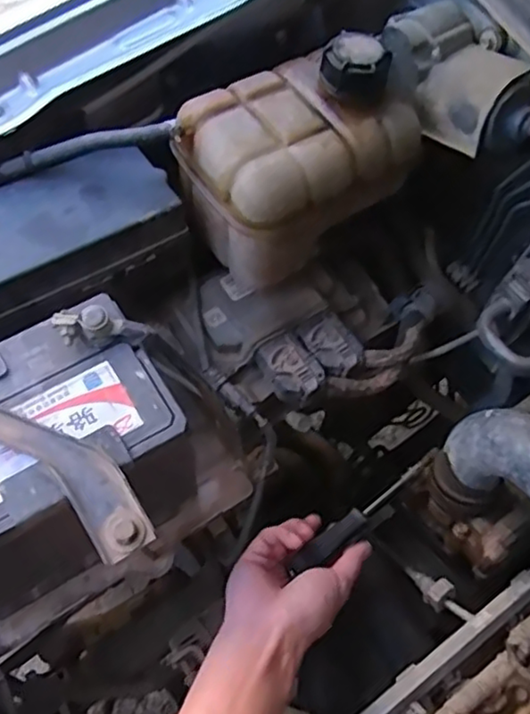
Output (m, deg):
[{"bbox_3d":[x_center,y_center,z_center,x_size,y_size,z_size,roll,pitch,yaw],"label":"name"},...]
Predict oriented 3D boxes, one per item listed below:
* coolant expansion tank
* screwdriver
[{"bbox_3d":[0.028,-0.176,0.563,0.189,0.144,0.125,-32,70,-16],"label":"coolant expansion tank"},{"bbox_3d":[0.098,0.138,0.590,0.174,0.024,0.021,-33,69,-26],"label":"screwdriver"}]

